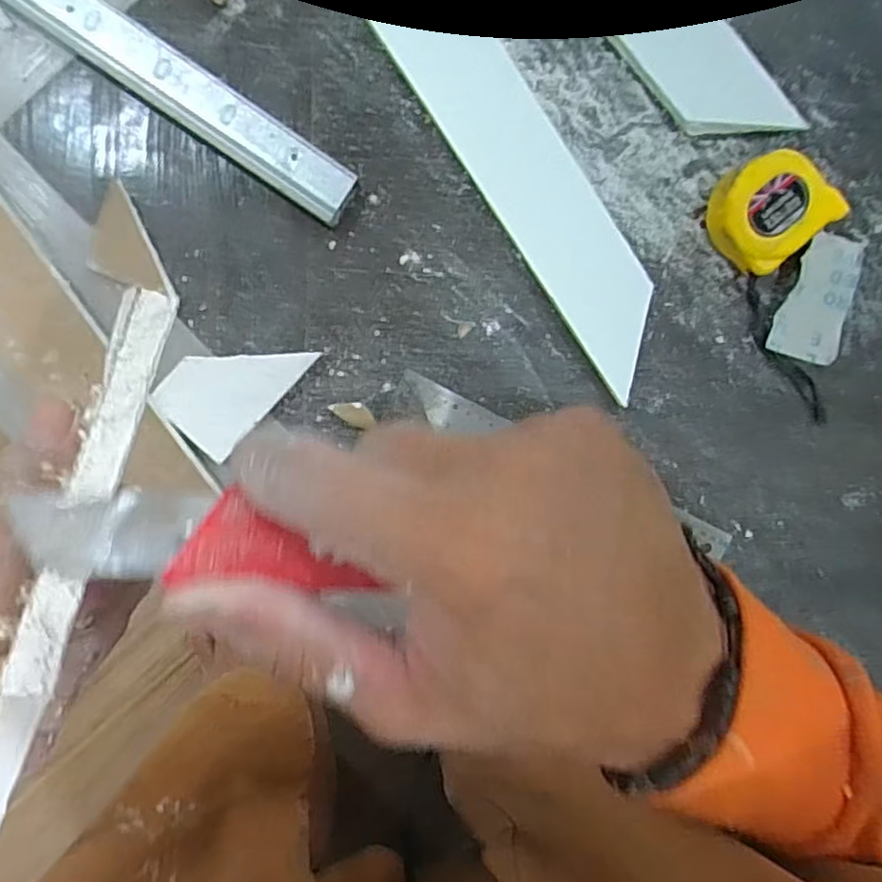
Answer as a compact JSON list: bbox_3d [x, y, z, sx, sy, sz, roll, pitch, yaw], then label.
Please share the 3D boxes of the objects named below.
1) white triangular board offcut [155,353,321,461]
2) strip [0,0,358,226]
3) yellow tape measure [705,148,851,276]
[{"bbox_3d":[-0.155,-0.044,0.475,0.070,0.005,0.104,42,89,-7],"label":"white triangular board offcut"},{"bbox_3d":[-0.560,-0.491,0.383,1.171,0.029,0.042,33,92,-8],"label":"strip"},{"bbox_3d":[0.250,-0.178,0.490,0.086,0.048,0.080,-38,98,-1],"label":"yellow tape measure"}]

